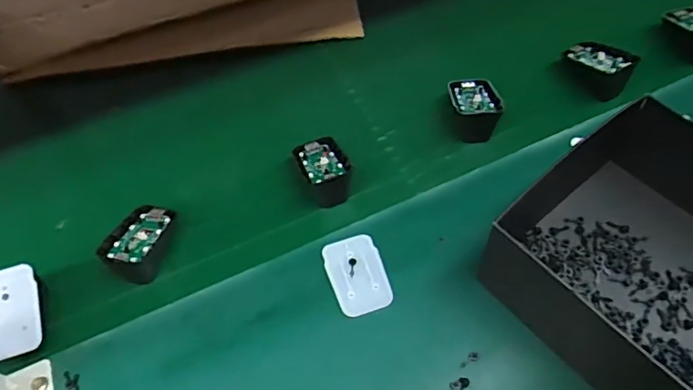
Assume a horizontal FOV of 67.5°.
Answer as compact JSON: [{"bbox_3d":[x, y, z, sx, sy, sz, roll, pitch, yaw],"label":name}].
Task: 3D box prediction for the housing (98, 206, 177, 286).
[{"bbox_3d":[-0.181,0.041,0.453,0.043,0.034,0.070,14,58,11],"label":"housing"}]

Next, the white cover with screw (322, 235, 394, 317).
[{"bbox_3d":[0.009,0.066,0.429,0.045,0.009,0.069,-17,57,-9],"label":"white cover with screw"}]

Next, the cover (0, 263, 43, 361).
[{"bbox_3d":[-0.267,0.092,0.409,0.045,0.004,0.069,-18,77,-14],"label":"cover"}]

